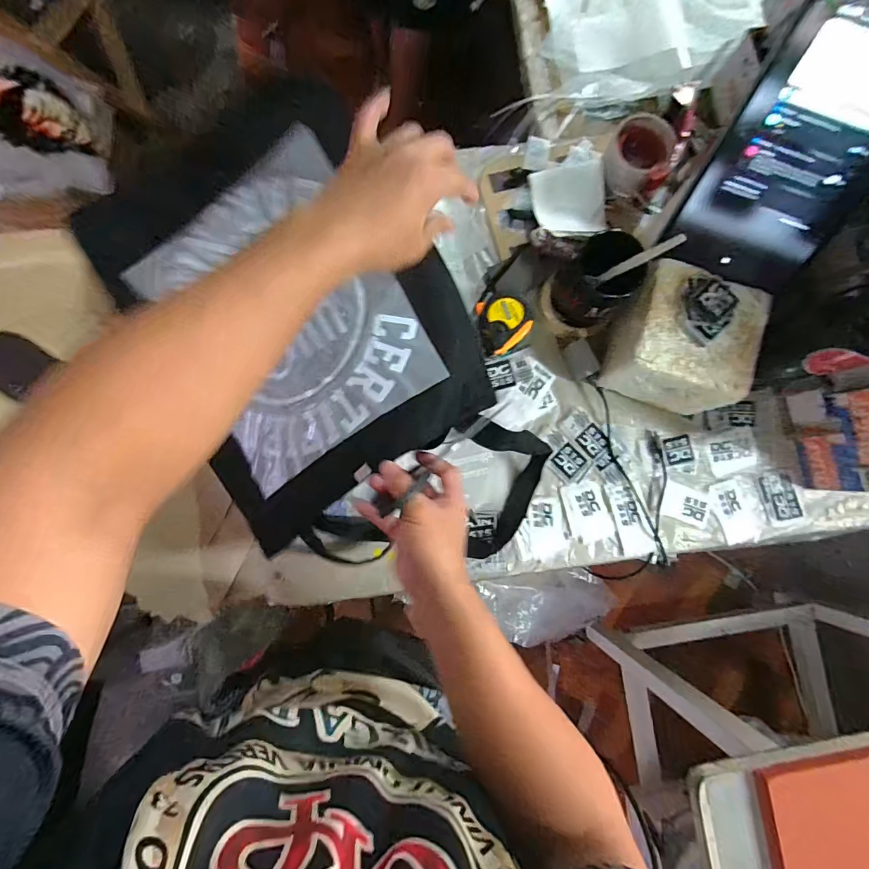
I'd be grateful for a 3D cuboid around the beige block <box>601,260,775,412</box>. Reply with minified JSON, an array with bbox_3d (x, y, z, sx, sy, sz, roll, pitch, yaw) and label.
[{"bbox_3d":[0.299,-0.112,0.542,0.143,0.125,0.136,19,83,-1],"label":"beige block"}]

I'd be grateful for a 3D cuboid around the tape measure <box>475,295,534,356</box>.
[{"bbox_3d":[0.083,-0.145,0.565,0.072,0.030,0.073,43,83,2],"label":"tape measure"}]

